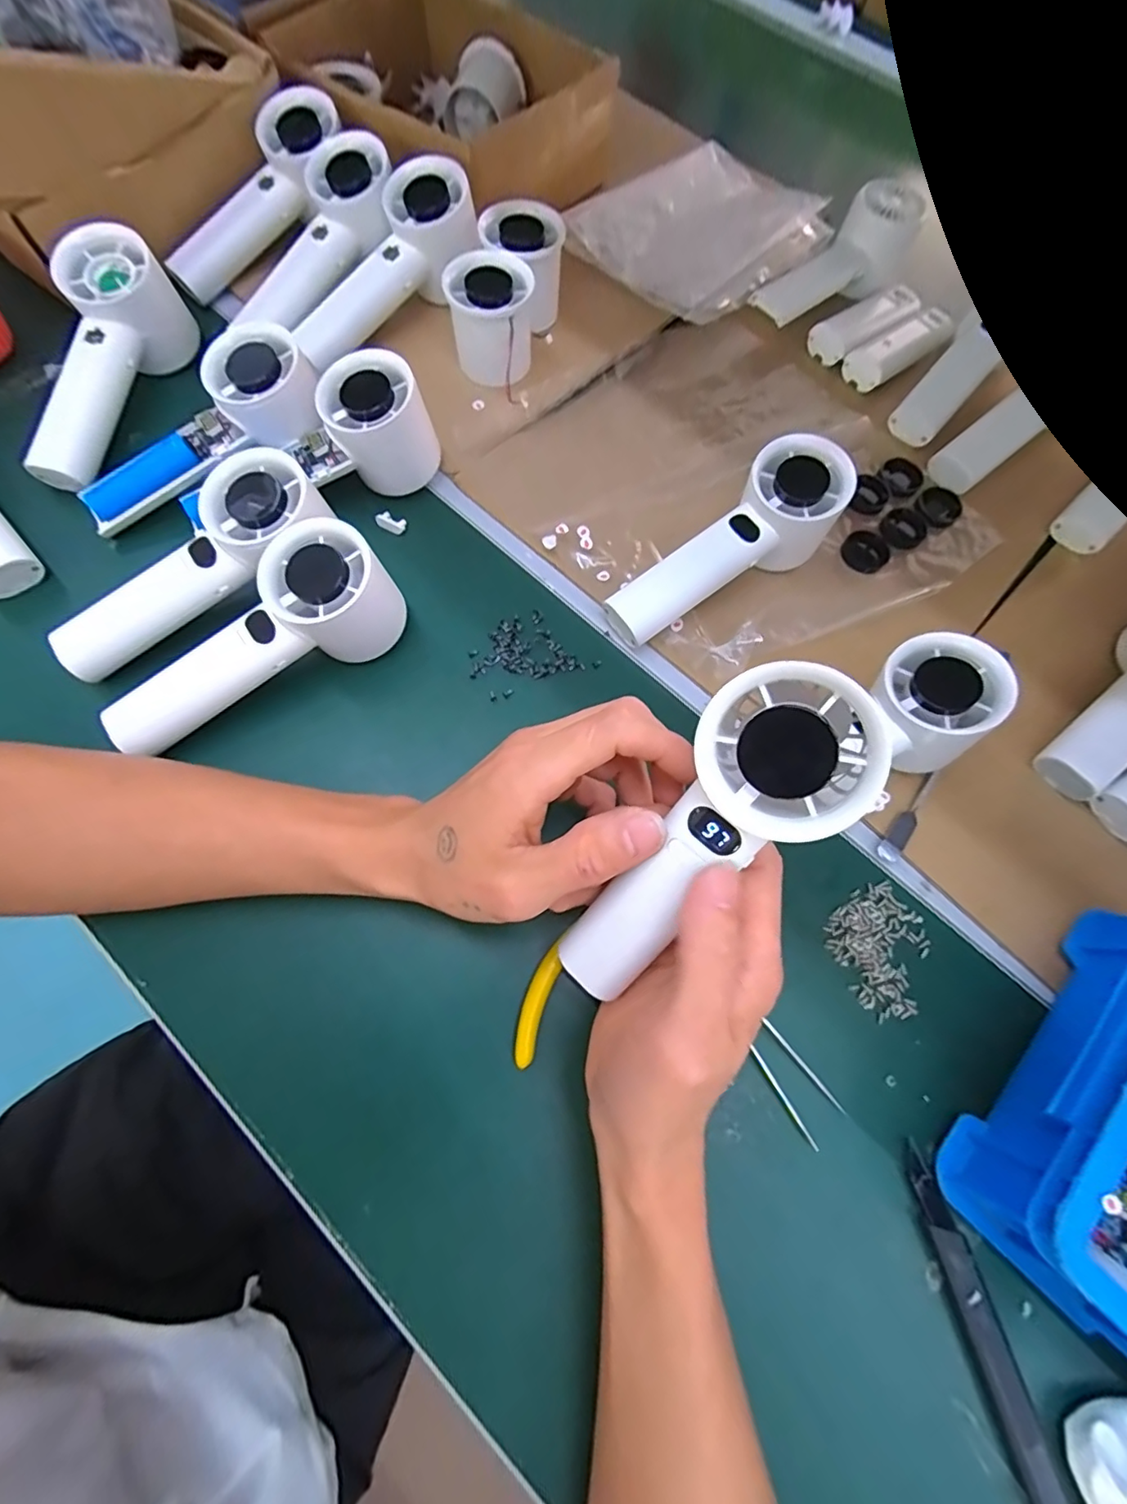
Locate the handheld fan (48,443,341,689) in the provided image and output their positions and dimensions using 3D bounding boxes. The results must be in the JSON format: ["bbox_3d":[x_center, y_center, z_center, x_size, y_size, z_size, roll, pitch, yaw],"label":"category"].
[{"bbox_3d":[-0.197,-0.092,0.315,0.159,0.057,0.054,-40,77,1],"label":"handheld fan"}]

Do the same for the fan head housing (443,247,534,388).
[{"bbox_3d":[-0.048,-0.285,0.371,0.052,0.052,0.055,-7,71,-5],"label":"fan head housing"}]

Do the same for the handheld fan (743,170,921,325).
[{"bbox_3d":[0.206,-0.372,0.429,0.146,0.054,0.049,-39,77,-14],"label":"handheld fan"}]

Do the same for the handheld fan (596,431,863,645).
[{"bbox_3d":[0.097,-0.120,0.340,0.161,0.048,0.055,-36,76,1],"label":"handheld fan"}]

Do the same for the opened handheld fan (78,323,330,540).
[{"bbox_3d":[-0.219,-0.189,0.338,0.157,0.040,0.052,-35,75,1],"label":"opened handheld fan"}]

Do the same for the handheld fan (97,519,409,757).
[{"bbox_3d":[-0.164,-0.058,0.293,0.155,0.064,0.048,-28,74,-11],"label":"handheld fan"}]

